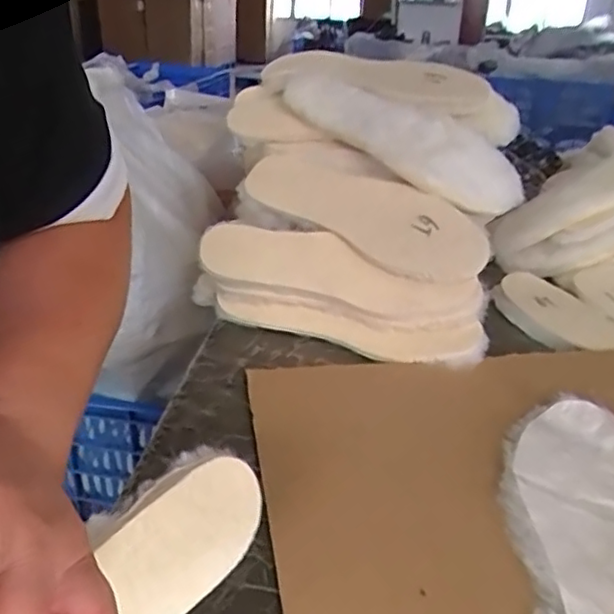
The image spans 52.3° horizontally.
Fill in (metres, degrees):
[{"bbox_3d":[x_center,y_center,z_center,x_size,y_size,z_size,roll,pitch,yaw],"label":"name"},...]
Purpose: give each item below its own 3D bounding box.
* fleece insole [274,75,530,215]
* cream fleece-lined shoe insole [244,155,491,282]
[{"bbox_3d":[0.101,-0.195,0.704,0.295,0.040,0.101,35,72,22],"label":"fleece insole"},{"bbox_3d":[0.057,-0.101,0.658,0.271,0.084,0.009,31,2,24],"label":"cream fleece-lined shoe insole"}]

